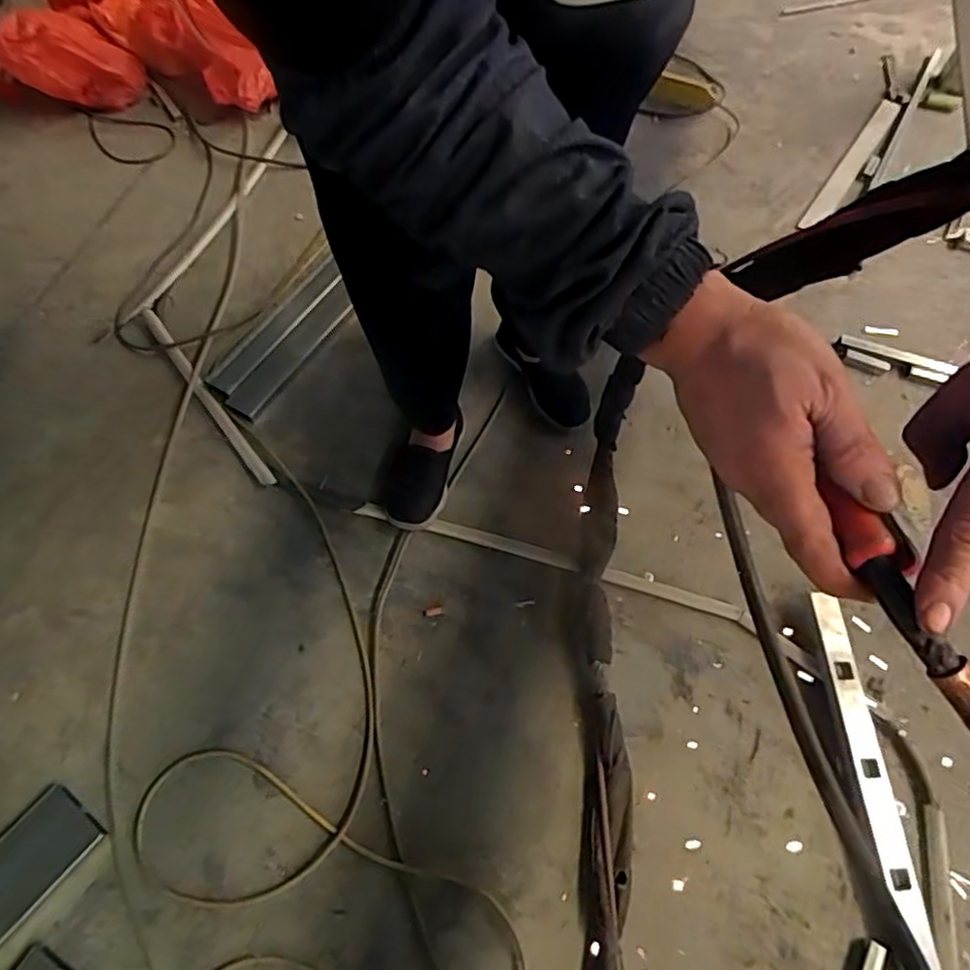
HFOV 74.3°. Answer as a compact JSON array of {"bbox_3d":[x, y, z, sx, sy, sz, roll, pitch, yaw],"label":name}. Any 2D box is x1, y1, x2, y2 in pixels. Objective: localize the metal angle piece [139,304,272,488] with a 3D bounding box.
[{"bbox_3d":[-0.543,-0.184,1.210,0.031,0.013,0.492,-34,69,-19],"label":"metal angle piece"}]

